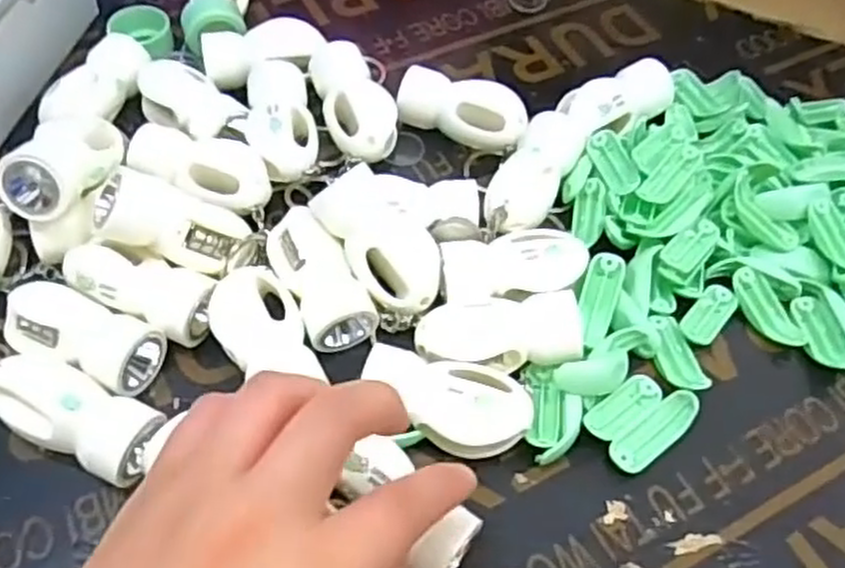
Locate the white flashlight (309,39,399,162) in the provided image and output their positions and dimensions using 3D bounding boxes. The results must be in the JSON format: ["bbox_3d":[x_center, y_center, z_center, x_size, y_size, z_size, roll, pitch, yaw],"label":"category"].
[{"bbox_3d":[-0.035,-0.091,0.402,0.033,0.028,0.073,-17,57,-14],"label":"white flashlight"}]

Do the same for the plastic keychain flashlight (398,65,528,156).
[{"bbox_3d":[0.022,-0.089,0.404,0.065,0.026,0.034,16,55,9],"label":"plastic keychain flashlight"}]

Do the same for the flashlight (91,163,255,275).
[{"bbox_3d":[-0.104,-0.025,0.322,0.061,0.022,0.024,22,44,-38],"label":"flashlight"}]

